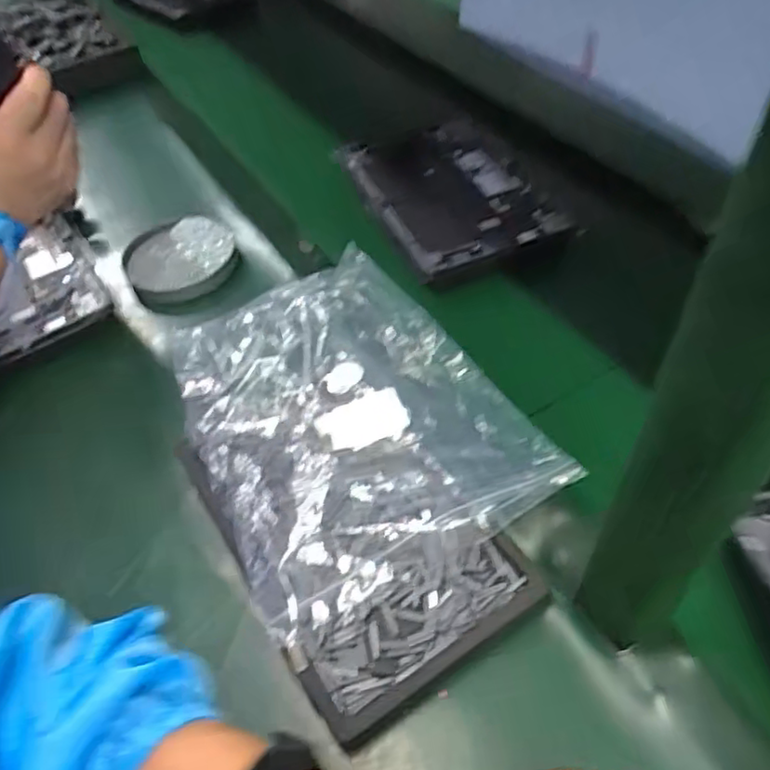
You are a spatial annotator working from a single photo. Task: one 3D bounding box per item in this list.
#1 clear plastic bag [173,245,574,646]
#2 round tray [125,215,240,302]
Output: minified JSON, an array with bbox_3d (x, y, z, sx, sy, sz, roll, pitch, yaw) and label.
[{"bbox_3d":[-0.037,0.013,0.504,0.222,0.030,0.299,-24,52,-17],"label":"clear plastic bag"},{"bbox_3d":[-0.206,-0.133,0.664,0.106,0.019,0.113,-1,49,2],"label":"round tray"}]

